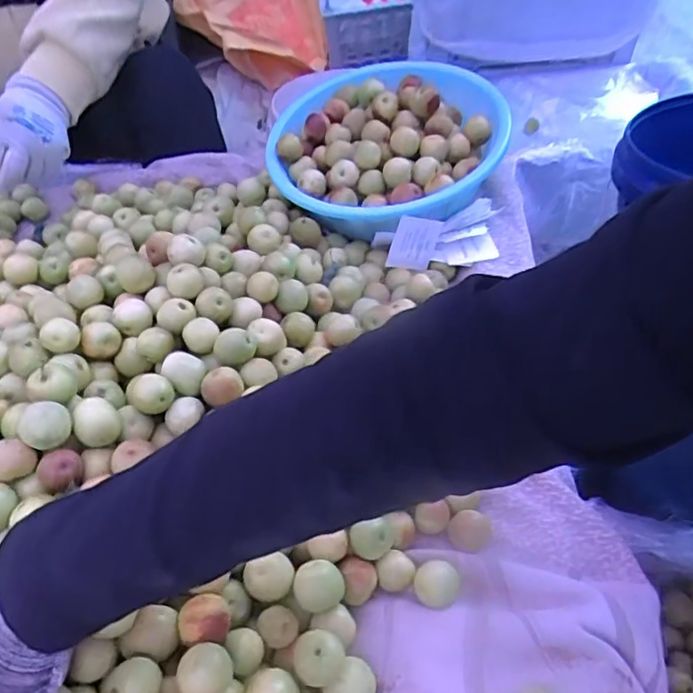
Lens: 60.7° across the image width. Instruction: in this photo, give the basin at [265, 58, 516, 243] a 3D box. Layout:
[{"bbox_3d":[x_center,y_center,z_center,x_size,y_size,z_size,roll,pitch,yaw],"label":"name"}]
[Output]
[{"bbox_3d":[0.053,-0.249,0.708,0.258,0.091,0.318,6,46,10],"label":"basin"}]

